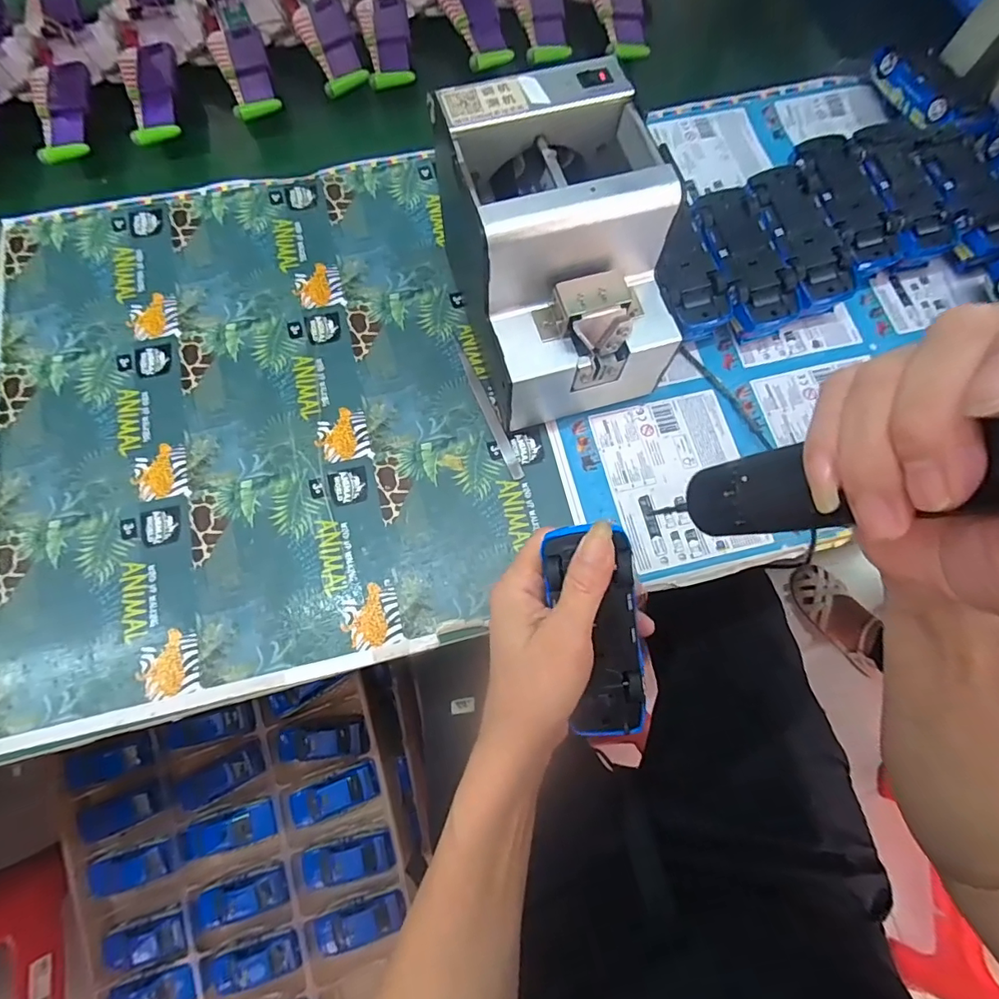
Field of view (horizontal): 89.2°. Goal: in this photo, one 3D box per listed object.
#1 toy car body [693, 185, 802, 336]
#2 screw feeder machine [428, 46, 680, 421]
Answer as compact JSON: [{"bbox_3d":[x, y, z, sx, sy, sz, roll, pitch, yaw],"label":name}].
[{"bbox_3d":[0.199,-0.194,0.425,0.054,0.039,0.128,-15,74,-5],"label":"toy car body"},{"bbox_3d":[0.041,-0.166,0.363,0.123,0.146,0.171,-16,74,-6],"label":"screw feeder machine"}]

